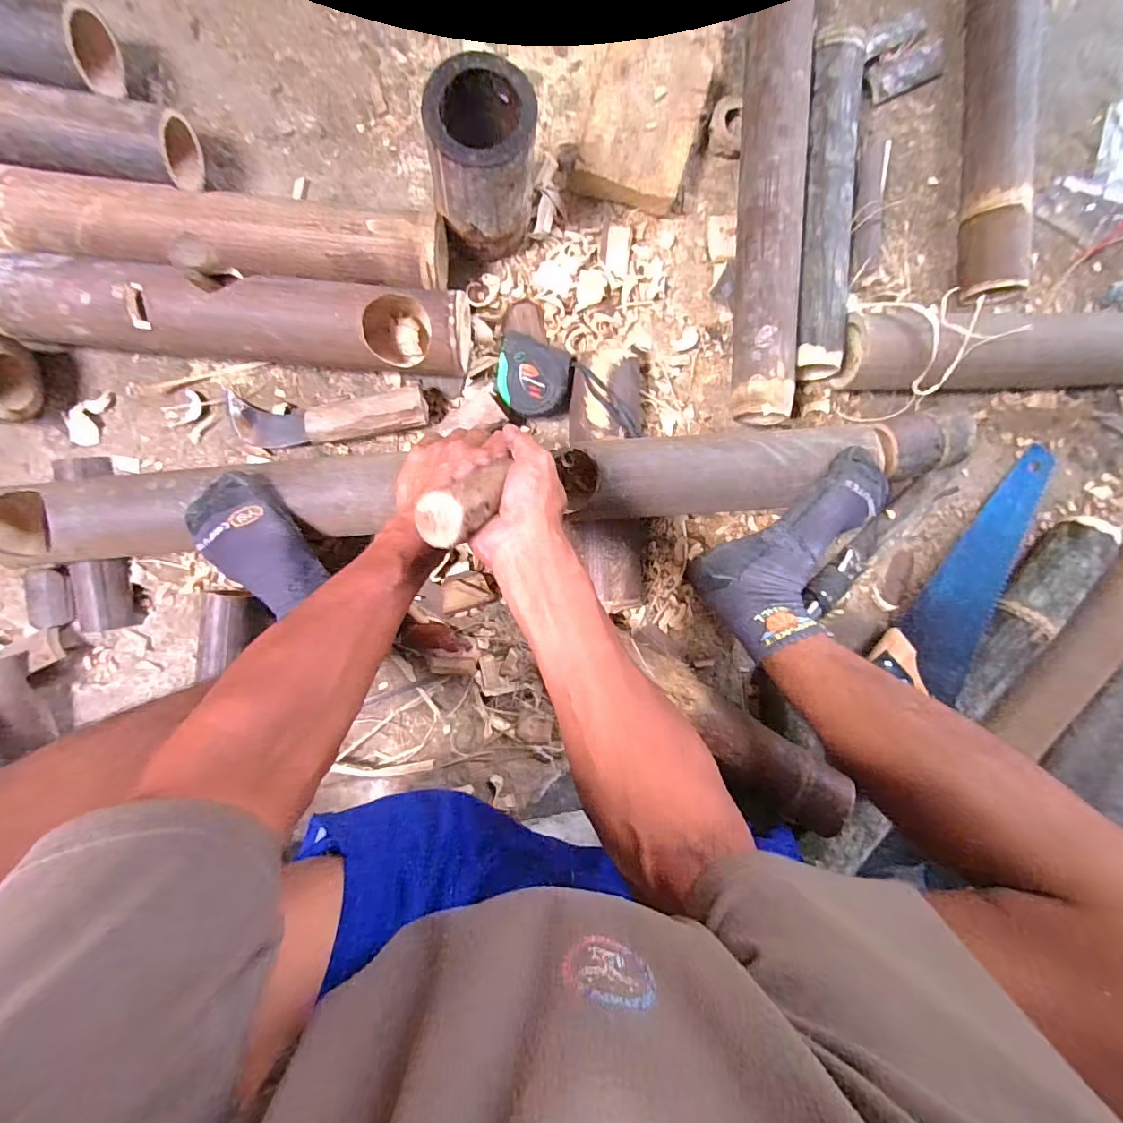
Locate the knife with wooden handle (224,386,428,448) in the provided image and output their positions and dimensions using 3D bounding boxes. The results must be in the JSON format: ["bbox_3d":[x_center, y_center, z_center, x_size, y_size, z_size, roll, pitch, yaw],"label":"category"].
[{"bbox_3d":[-0.253,-0.154,0.546,0.216,0.041,0.053,-1,94,-5],"label":"knife with wooden handle"}]

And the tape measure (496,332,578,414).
[{"bbox_3d":[-0.028,-0.202,0.561,0.081,0.042,0.078,7,94,-6],"label":"tape measure"}]

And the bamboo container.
[{"bbox_3d":[-0.075,-0.379,0.494,0.096,0.142,0.105,2,94,-5],"label":"bamboo container"}]

